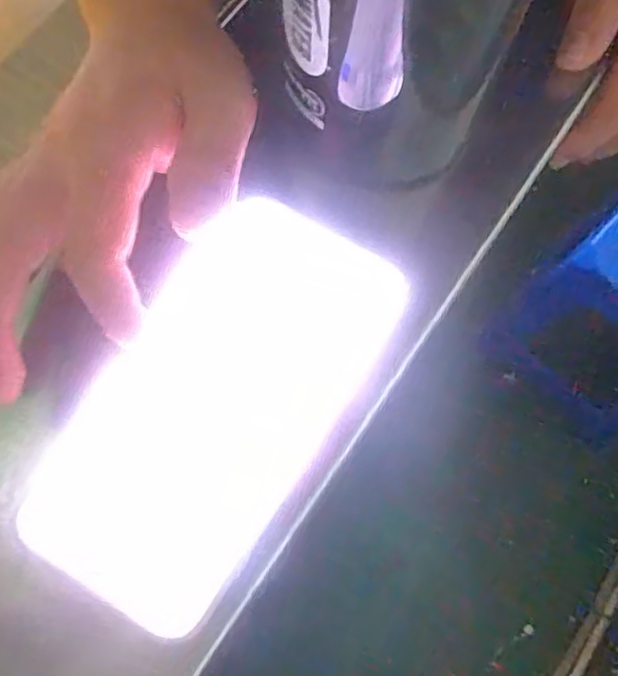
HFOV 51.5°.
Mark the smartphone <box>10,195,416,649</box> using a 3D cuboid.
[{"bbox_3d":[-0.030,0.018,0.254,0.088,0.011,0.157,30,69,-3],"label":"smartphone"}]

